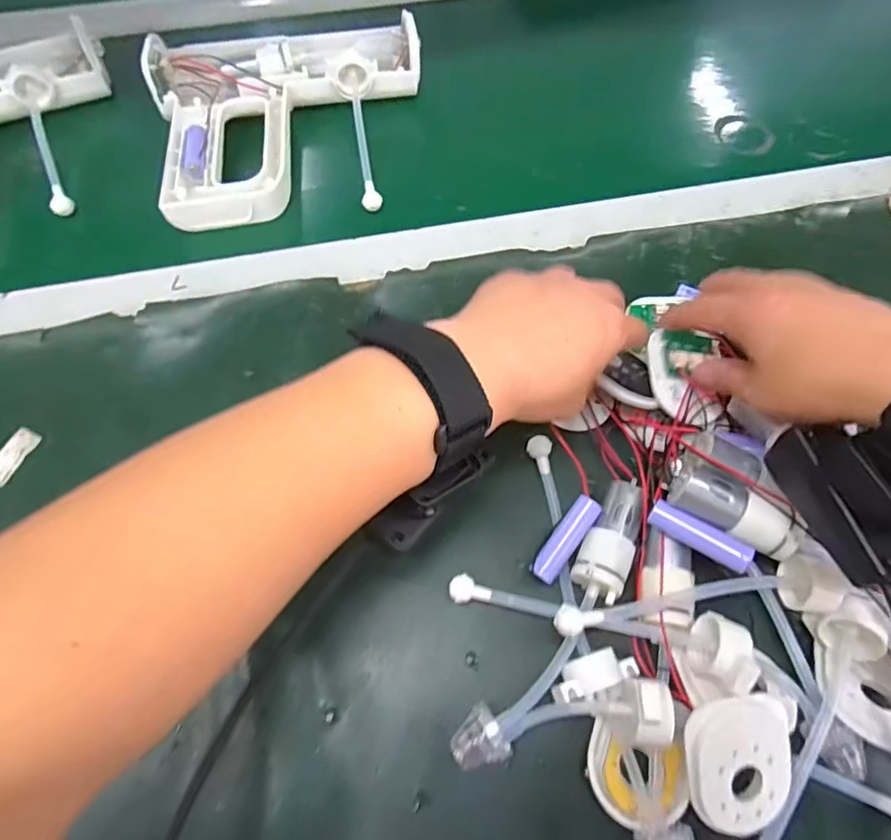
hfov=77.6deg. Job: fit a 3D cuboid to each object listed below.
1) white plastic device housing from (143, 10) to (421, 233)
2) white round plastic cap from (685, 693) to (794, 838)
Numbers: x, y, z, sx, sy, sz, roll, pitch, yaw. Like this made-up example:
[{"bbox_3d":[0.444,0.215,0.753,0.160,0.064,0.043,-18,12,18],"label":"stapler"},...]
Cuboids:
[{"bbox_3d":[-0.117,-0.246,0.439,0.209,0.043,0.182,-13,64,-6],"label":"white plastic device housing"},{"bbox_3d":[0.128,0.149,0.240,0.047,0.007,0.056,-7,89,-10],"label":"white round plastic cap"}]

